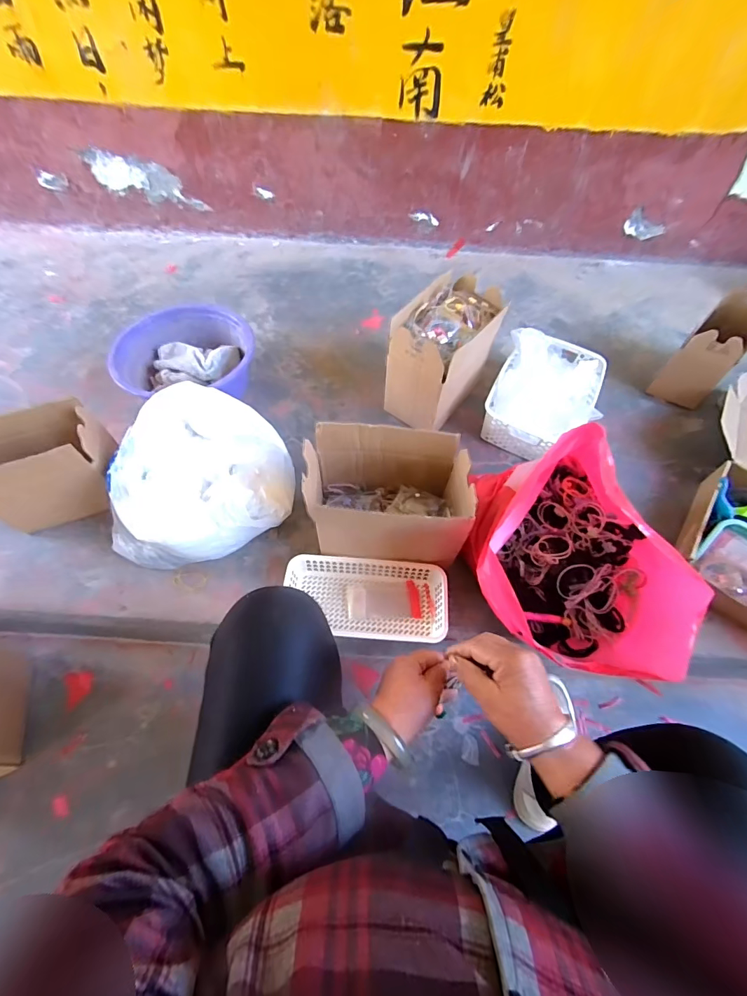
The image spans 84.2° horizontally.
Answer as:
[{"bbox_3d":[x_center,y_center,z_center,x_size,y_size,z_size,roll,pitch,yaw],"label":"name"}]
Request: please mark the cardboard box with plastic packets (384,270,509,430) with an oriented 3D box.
[{"bbox_3d":[0.147,-0.295,0.871,0.152,0.219,0.259,31,62,16],"label":"cardboard box with plastic packets"}]

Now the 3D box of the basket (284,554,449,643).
[{"bbox_3d":[-0.013,0.168,0.696,0.262,0.057,0.123,6,58,2],"label":"basket"}]

